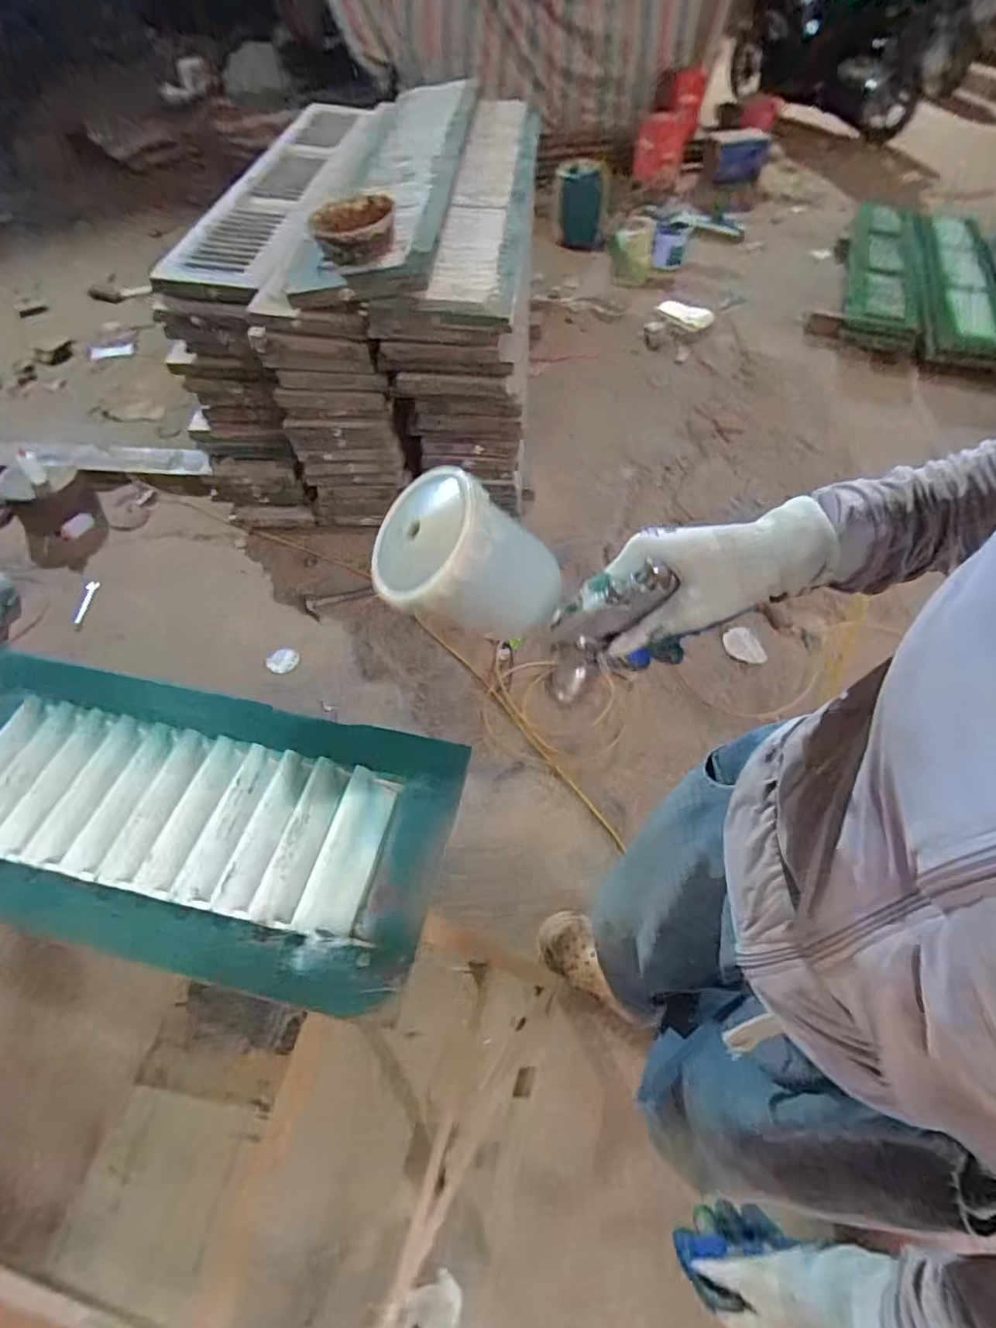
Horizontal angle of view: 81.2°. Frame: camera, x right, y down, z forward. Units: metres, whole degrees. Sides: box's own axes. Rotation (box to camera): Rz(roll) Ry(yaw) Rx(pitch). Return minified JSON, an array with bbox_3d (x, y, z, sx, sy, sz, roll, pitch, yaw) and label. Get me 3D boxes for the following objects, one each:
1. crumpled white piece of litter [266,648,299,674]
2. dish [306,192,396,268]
[{"bbox_3d":[-0.610,-0.010,1.652,0.087,0.017,0.069,-32,60,-22],"label":"crumpled white piece of litter"},{"bbox_3d":[-0.337,-0.989,1.327,0.201,0.083,0.203,0,54,0],"label":"dish"}]

